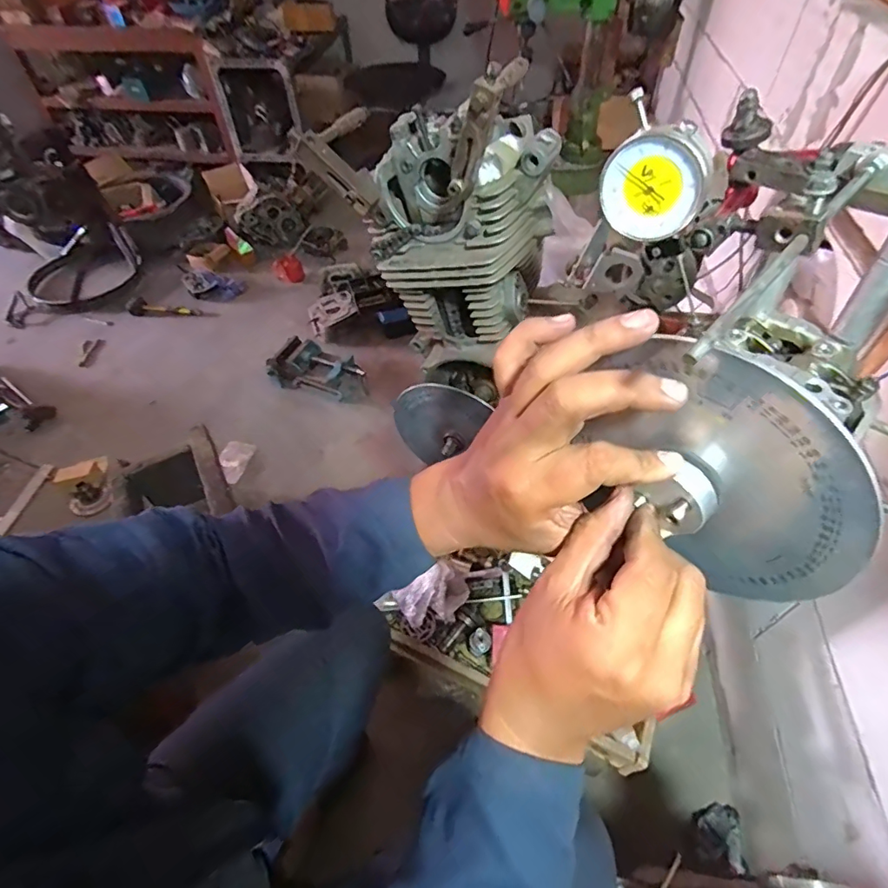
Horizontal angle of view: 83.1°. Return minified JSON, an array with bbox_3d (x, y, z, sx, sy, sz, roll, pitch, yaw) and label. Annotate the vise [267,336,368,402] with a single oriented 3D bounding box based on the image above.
[{"bbox_3d":[-0.421,-0.253,1.667,0.335,0.120,0.143,16,53,15],"label":"vise"}]

